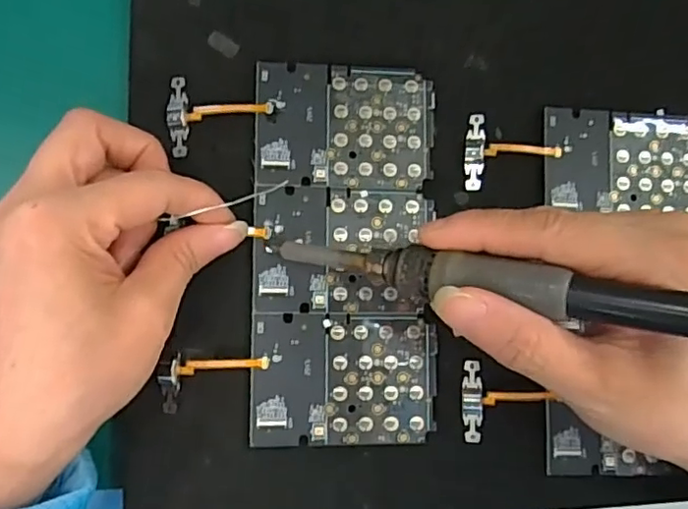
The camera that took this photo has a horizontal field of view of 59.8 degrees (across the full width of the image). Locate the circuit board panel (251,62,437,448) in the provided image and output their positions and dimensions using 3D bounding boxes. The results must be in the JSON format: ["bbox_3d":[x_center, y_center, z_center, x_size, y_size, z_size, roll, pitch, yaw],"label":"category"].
[{"bbox_3d":[0.000,-0.002,0.263,0.078,0.004,0.164,1,84,-7],"label":"circuit board panel"}]

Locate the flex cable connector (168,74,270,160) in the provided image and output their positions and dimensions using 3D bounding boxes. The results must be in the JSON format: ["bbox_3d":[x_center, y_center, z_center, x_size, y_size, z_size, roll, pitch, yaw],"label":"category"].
[{"bbox_3d":[-0.055,-0.059,0.262,0.044,0.004,0.034,6,82,-6],"label":"flex cable connector"}]

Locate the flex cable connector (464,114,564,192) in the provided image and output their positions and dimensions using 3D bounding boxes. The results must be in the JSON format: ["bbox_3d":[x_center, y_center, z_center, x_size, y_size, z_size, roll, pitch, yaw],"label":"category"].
[{"bbox_3d":[0.079,-0.046,0.279,0.044,0.005,0.034,3,82,-7],"label":"flex cable connector"}]

